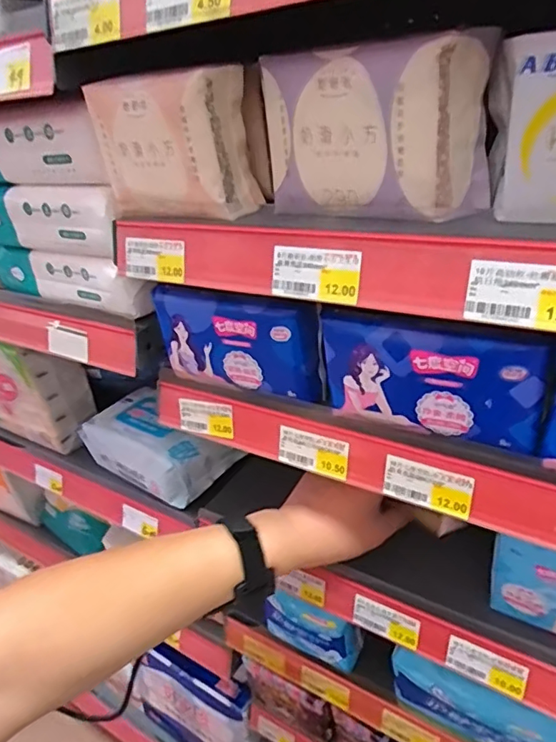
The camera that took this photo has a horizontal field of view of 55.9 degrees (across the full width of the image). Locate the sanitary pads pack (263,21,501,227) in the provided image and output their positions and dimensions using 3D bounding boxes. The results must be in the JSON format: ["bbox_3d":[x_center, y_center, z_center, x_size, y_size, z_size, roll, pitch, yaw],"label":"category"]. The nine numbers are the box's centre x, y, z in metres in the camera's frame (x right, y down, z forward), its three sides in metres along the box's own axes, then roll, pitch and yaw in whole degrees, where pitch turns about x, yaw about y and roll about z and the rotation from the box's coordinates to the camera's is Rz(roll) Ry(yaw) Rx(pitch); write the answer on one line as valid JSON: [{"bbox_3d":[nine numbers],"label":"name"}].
[{"bbox_3d":[0.053,-0.138,0.304,0.125,0.087,0.045,17,39,36],"label":"sanitary pads pack"}]

